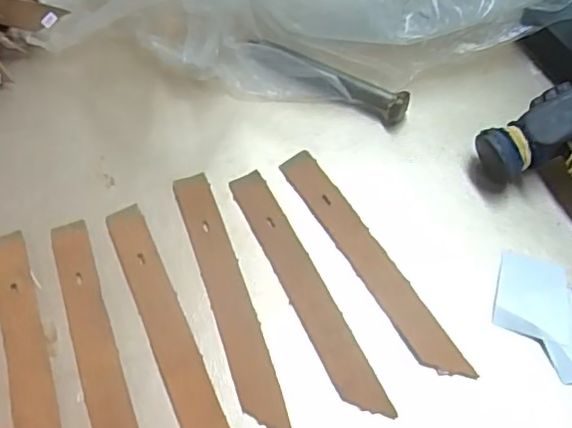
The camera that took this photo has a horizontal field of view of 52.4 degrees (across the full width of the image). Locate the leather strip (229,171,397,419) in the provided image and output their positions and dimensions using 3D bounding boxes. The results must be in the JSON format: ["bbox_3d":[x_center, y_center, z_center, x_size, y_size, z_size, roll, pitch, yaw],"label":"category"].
[{"bbox_3d":[0.007,0.030,0.253,0.017,0.004,0.125,-23,61,-13],"label":"leather strip"}]

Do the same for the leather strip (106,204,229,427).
[{"bbox_3d":[-0.051,0.047,0.244,0.016,0.004,0.124,-23,61,-13],"label":"leather strip"}]

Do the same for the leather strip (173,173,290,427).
[{"bbox_3d":[-0.025,0.034,0.253,0.017,0.006,0.123,-17,60,-10],"label":"leather strip"}]

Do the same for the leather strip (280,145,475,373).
[{"bbox_3d":[0.036,0.019,0.258,0.017,0.004,0.124,-27,62,-15],"label":"leather strip"}]

